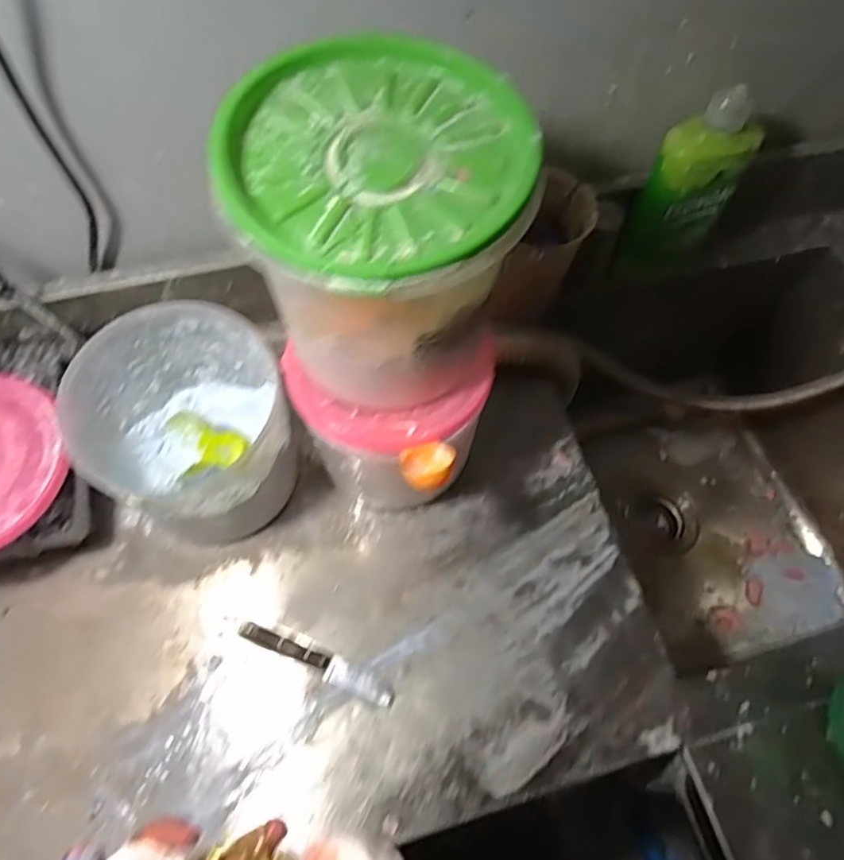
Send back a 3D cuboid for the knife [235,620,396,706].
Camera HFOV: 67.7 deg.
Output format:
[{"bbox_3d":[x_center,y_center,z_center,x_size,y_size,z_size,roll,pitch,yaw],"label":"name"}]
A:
[{"bbox_3d":[-0.089,0.195,0.530,0.140,0.017,0.022,21,65,8],"label":"knife"}]

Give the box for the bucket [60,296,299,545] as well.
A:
[{"bbox_3d":[-0.187,0.004,0.539,0.154,0.163,0.153,1,64,-1],"label":"bucket"}]

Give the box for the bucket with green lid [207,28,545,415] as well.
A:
[{"bbox_3d":[-0.025,-0.117,0.405,0.159,0.163,0.174,1,64,-2],"label":"bucket with green lid"}]

